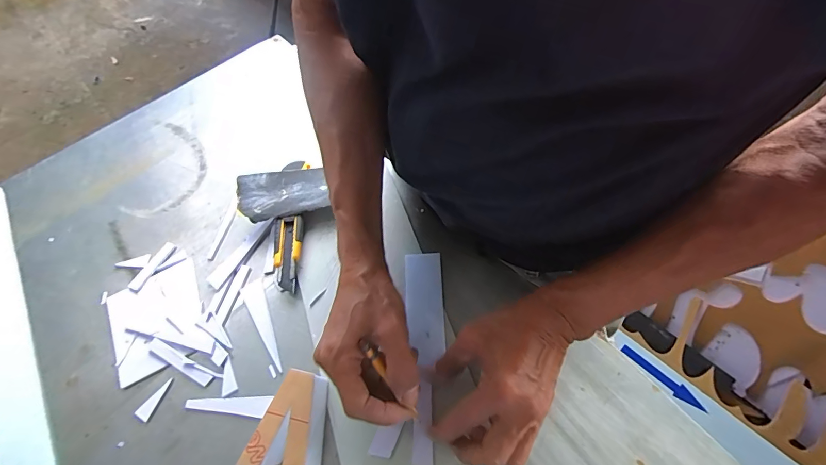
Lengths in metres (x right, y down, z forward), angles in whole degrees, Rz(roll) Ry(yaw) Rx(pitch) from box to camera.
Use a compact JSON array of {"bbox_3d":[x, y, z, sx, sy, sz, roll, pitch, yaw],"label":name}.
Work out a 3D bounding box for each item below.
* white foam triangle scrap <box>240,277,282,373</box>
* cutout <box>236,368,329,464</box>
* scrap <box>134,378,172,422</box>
[{"bbox_3d":[-0.163,0.098,0.423,0.026,0.004,0.103,-20,63,-6],"label":"white foam triangle scrap"},{"bbox_3d":[-0.104,0.170,0.355,0.057,0.042,0.082,11,64,10],"label":"cutout"},{"bbox_3d":[-0.256,0.166,0.395,0.013,0.004,0.041,29,68,18],"label":"scrap"}]

